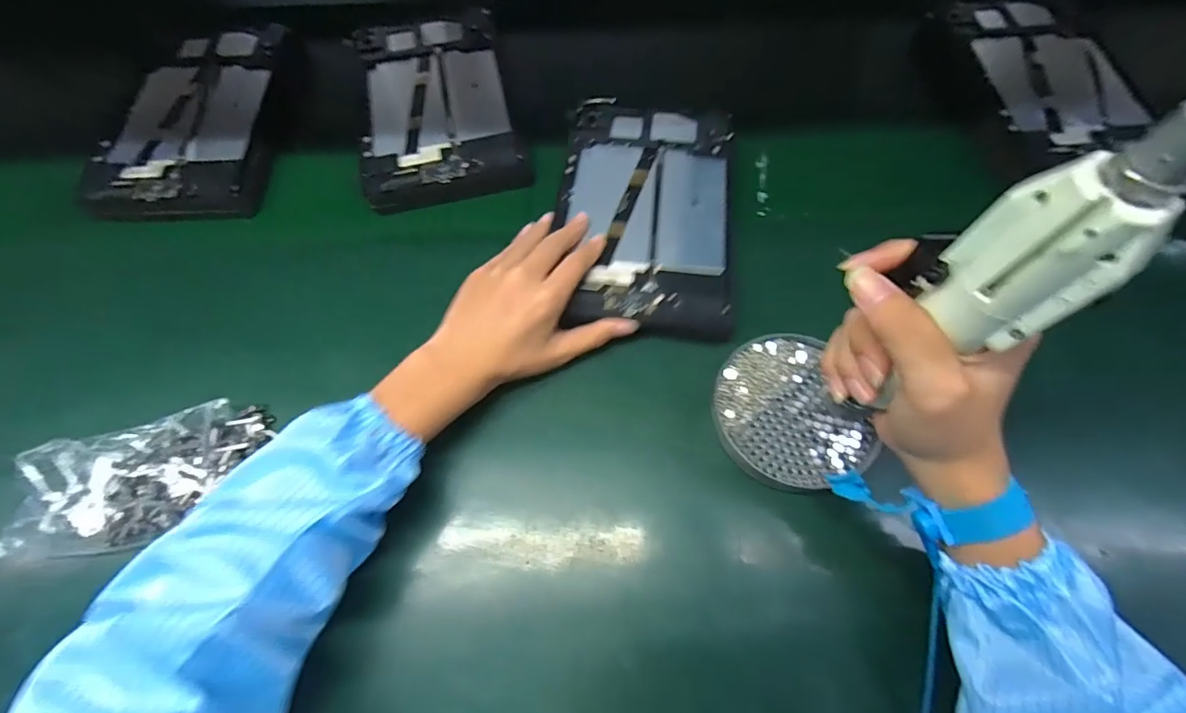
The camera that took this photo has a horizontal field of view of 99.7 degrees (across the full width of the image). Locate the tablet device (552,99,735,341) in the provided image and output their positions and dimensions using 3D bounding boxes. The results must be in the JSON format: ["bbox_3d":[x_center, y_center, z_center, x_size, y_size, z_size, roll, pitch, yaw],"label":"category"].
[{"bbox_3d":[0.045,-0.131,0.432,0.148,0.011,0.249,5,62,6],"label":"tablet device"}]

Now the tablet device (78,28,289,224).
[{"bbox_3d":[-0.397,-0.240,0.505,0.146,0.026,0.247,0,66,-4],"label":"tablet device"}]

